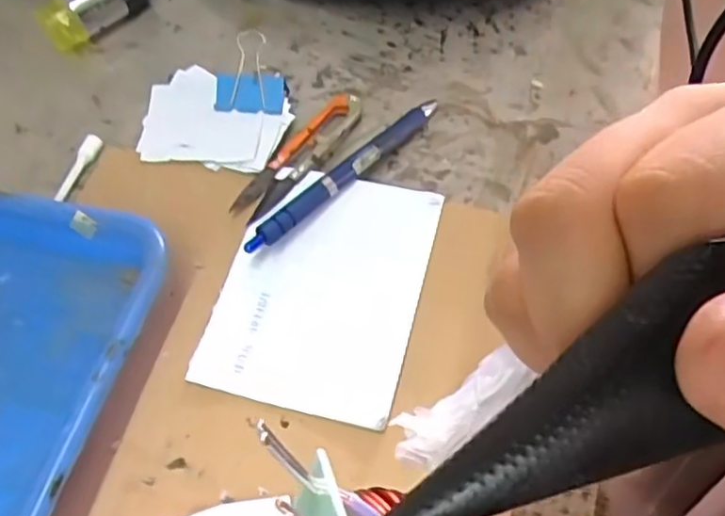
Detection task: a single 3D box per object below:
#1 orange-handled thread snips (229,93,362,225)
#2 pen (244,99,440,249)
[{"bbox_3d":[-0.034,-0.058,0.361,0.022,0.006,0.101,30,66,18],"label":"orange-handled thread snips"},{"bbox_3d":[-0.008,-0.046,0.347,0.012,0.014,0.138,37,63,22],"label":"pen"}]

